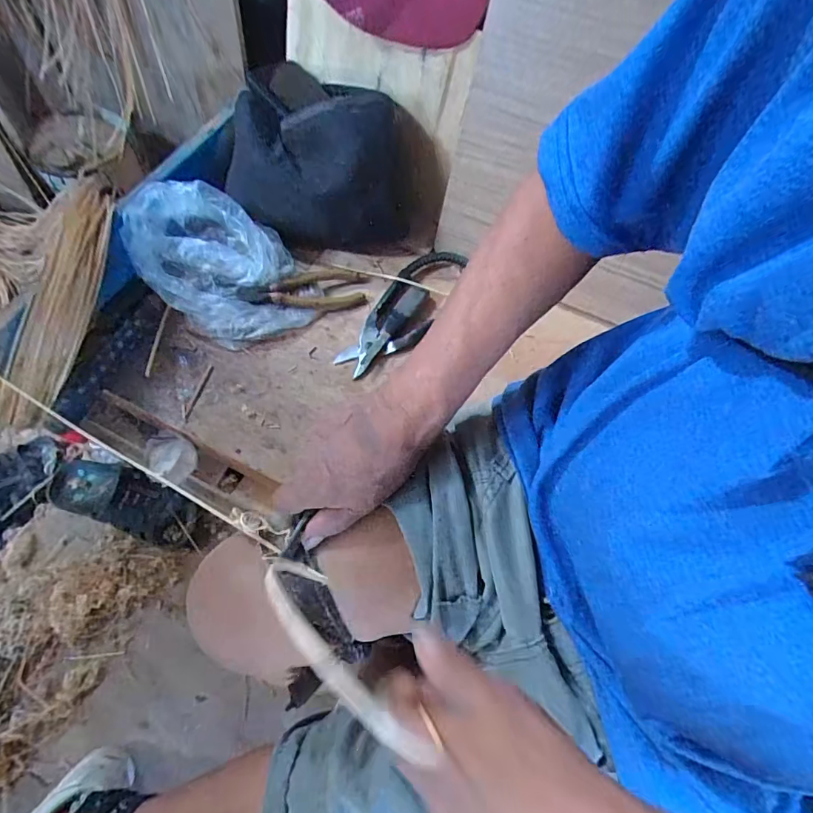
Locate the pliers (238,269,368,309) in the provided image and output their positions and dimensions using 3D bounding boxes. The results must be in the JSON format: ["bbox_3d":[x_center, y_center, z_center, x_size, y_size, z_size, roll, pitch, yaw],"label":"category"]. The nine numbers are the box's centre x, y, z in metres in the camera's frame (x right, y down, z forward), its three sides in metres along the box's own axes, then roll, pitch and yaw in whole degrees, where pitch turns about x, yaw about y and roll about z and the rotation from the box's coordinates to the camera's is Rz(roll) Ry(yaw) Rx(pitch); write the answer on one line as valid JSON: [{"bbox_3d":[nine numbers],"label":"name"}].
[{"bbox_3d":[-0.125,-0.143,0.588,0.154,0.018,0.050,-10,63,-23],"label":"pliers"}]

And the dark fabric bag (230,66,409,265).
[{"bbox_3d":[-0.119,-0.313,0.623,0.202,0.161,0.202,-18,67,-11],"label":"dark fabric bag"}]

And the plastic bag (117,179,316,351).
[{"bbox_3d":[-0.221,-0.168,0.560,0.164,0.093,0.179,-26,69,-14],"label":"plastic bag"}]

